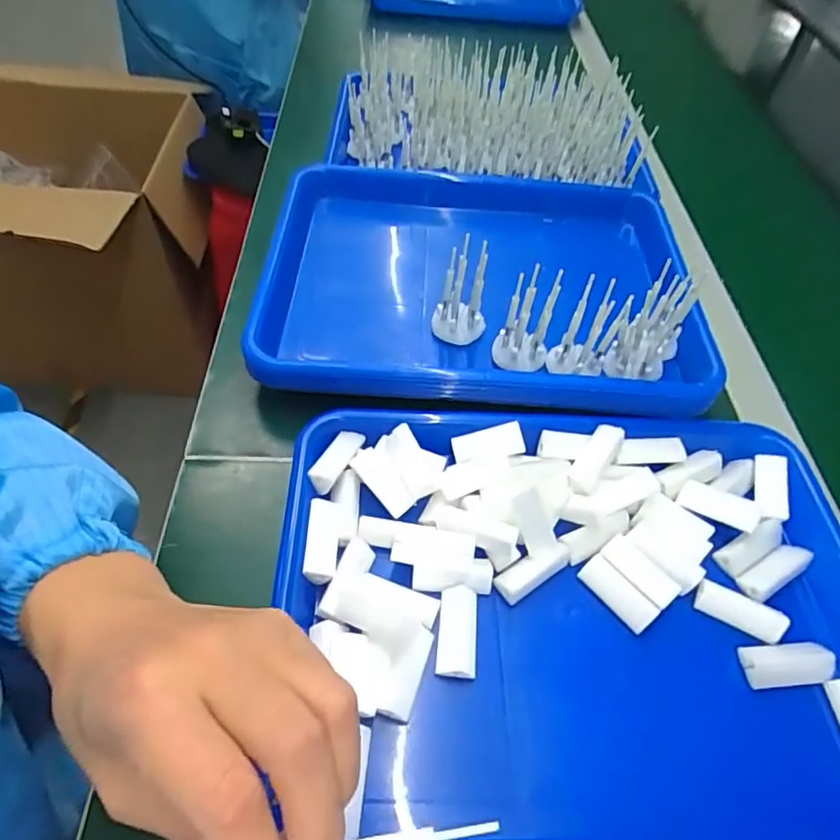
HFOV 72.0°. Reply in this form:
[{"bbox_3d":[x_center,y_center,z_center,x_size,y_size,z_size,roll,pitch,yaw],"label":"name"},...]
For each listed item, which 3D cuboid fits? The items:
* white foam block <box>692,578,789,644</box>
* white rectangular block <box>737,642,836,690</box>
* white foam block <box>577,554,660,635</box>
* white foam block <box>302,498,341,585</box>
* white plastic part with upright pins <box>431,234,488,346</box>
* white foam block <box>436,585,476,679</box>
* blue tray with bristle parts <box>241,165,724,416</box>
[{"bbox_3d":[0.181,0.107,0.327,0.047,0.010,0.016,26,55,14],"label":"white foam block"},{"bbox_3d":[0.198,0.131,0.312,0.044,0.013,0.021,-1,54,-6],"label":"white rectangular block"},{"bbox_3d":[0.114,0.099,0.333,0.018,0.011,0.044,-35,64,-27],"label":"white foam block"},{"bbox_3d":[-0.056,0.068,0.330,0.017,0.012,0.047,3,53,-3],"label":"white foam block"},{"bbox_3d":[0.030,-0.088,0.408,0.031,0.084,0.026,-16,56,-16],"label":"white plastic part with upright pins"},{"bbox_3d":[0.020,0.113,0.312,0.021,0.008,0.046,4,53,-2],"label":"white foam block"},{"bbox_3d":[0.048,-0.120,0.453,0.331,0.113,0.251,5,53,-1],"label":"blue tray with bristle parts"}]

